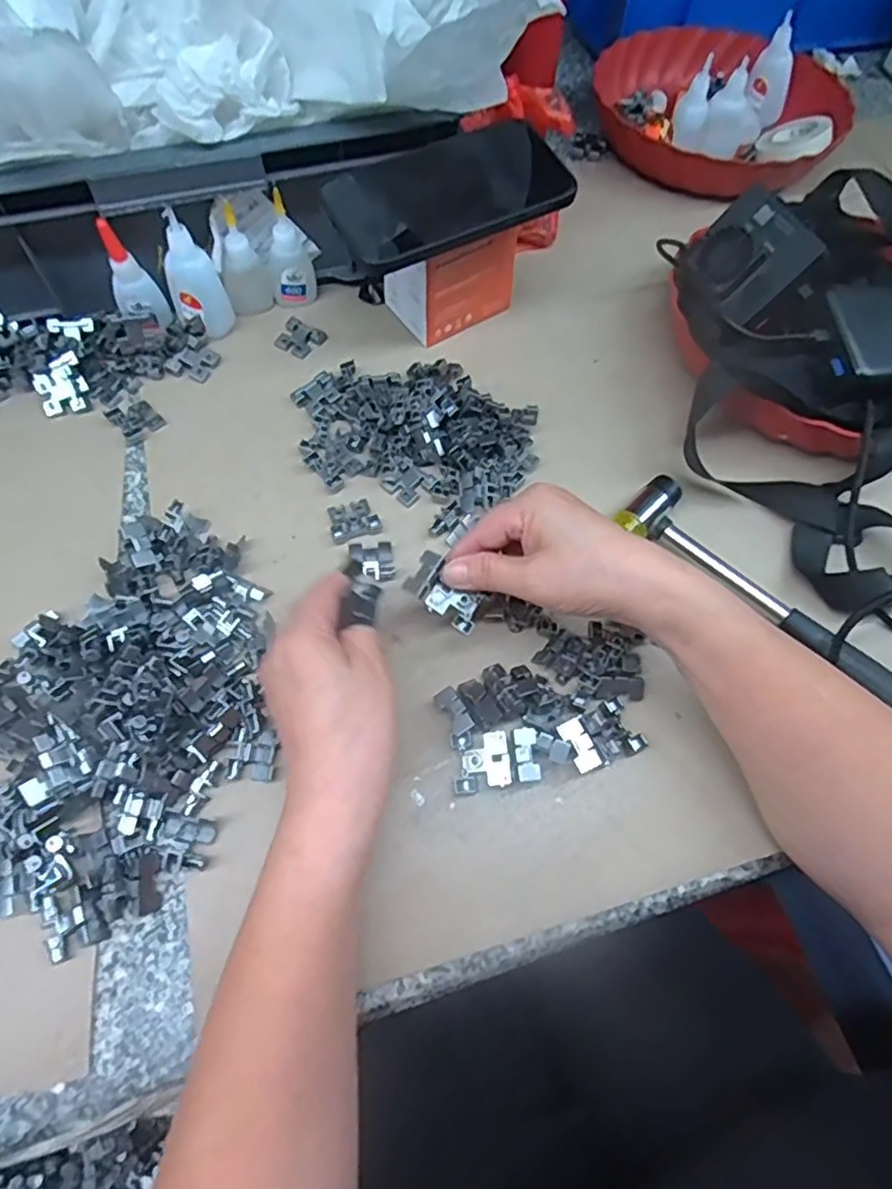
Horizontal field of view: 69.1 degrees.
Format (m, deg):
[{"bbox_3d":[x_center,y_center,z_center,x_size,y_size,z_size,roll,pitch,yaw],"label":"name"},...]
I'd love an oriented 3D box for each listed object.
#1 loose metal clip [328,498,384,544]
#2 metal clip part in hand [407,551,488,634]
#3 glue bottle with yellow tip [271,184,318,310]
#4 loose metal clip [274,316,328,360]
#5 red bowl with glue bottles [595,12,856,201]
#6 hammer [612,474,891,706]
[{"bbox_3d":[-0.062,-0.051,0.430,0.033,0.005,0.029,-19,65,-13],"label":"loose metal clip"},{"bbox_3d":[0.000,0.000,0.365,0.048,0.007,0.026,45,68,-1],"label":"metal clip part in hand"},{"bbox_3d":[-0.119,-0.258,0.497,0.033,0.069,0.022,-10,64,-8],"label":"glue bottle with yellow tip"},{"bbox_3d":[-0.116,-0.201,0.508,0.034,0.006,0.031,31,65,12],"label":"loose metal clip"},{"bbox_3d":[0.264,-0.481,0.627,0.232,0.069,0.238,1,63,-3],"label":"red bowl with glue bottles"},{"bbox_3d":[0.219,0.011,0.400,0.246,0.021,0.044,38,67,15],"label":"hammer"}]

